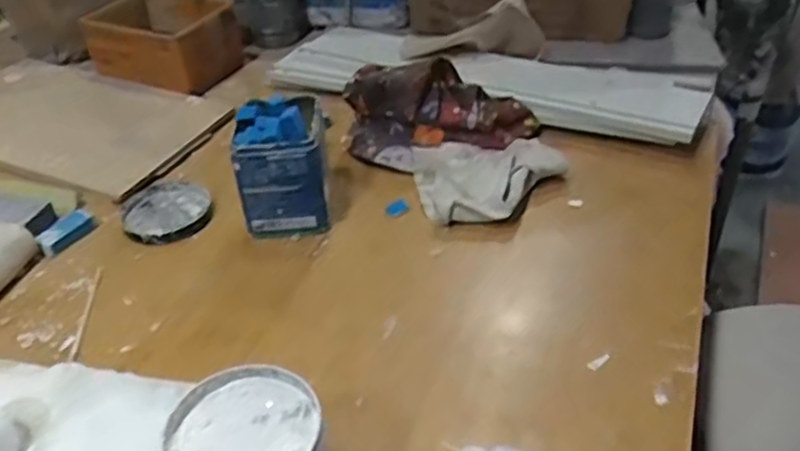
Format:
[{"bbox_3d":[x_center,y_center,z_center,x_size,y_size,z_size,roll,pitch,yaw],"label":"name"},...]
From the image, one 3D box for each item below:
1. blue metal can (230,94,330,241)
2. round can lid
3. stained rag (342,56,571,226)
[{"bbox_3d":[-0.125,-0.067,0.766,0.091,0.125,0.096,-7,39,-8],"label":"blue metal can"},{"bbox_3d":[-0.260,-0.016,0.811,0.096,0.012,0.110,-19,41,-21],"label":"round can lid"},{"bbox_3d":[0.074,-0.113,0.842,0.193,0.091,0.249,-23,43,-26],"label":"stained rag"}]

